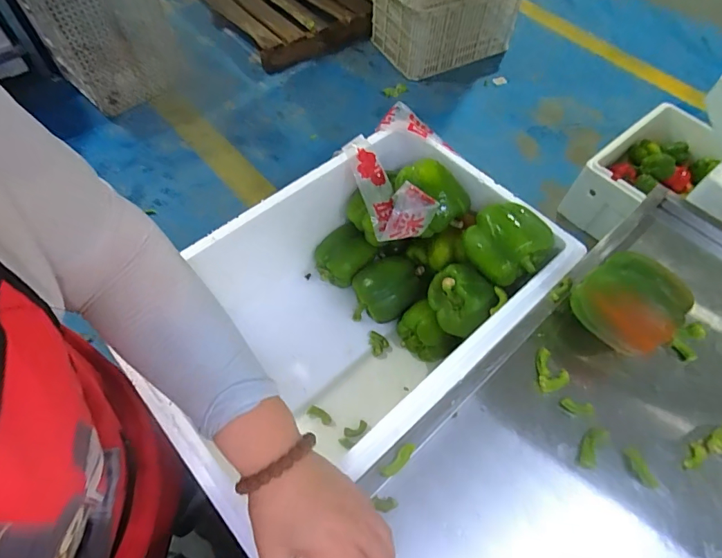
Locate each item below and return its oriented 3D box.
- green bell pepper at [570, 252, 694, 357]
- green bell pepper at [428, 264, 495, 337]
[{"bbox_3d":[0.306,0.033,0.498,0.076,0.095,0.112,-31,64,-19],"label":"green bell pepper"},{"bbox_3d":[0.135,0.028,0.608,0.085,0.068,0.071,28,62,15],"label":"green bell pepper"}]

